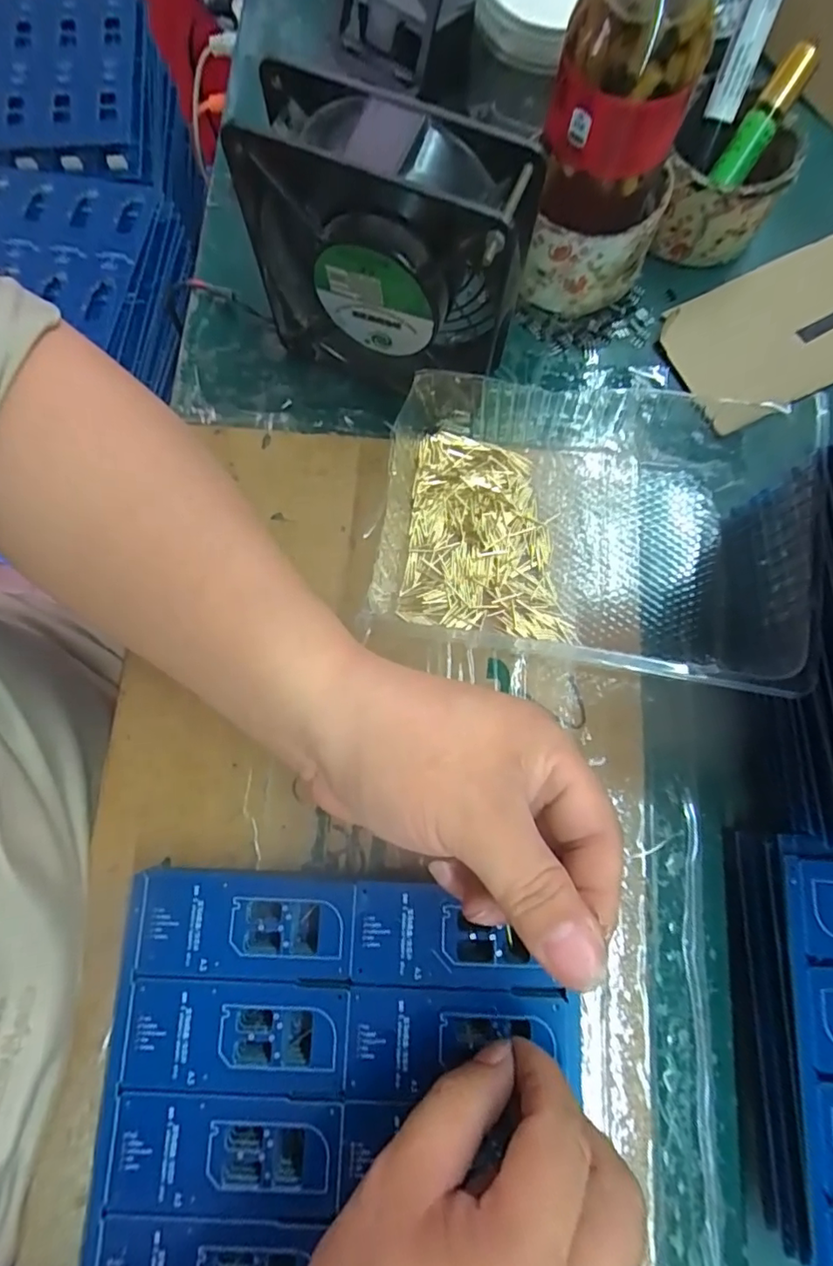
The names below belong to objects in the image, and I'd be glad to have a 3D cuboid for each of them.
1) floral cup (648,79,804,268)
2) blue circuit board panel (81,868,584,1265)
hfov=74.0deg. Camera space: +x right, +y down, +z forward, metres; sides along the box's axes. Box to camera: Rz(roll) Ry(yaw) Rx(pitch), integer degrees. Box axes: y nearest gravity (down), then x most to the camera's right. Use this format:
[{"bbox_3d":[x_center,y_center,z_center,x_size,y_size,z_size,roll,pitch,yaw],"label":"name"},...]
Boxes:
[{"bbox_3d":[0.172,-0.255,0.315,0.063,0.048,0.063,0,77,0],"label":"floral cup"},{"bbox_3d":[-0.032,0.186,0.224,0.186,0.005,0.157,2,77,0],"label":"blue circuit board panel"}]

